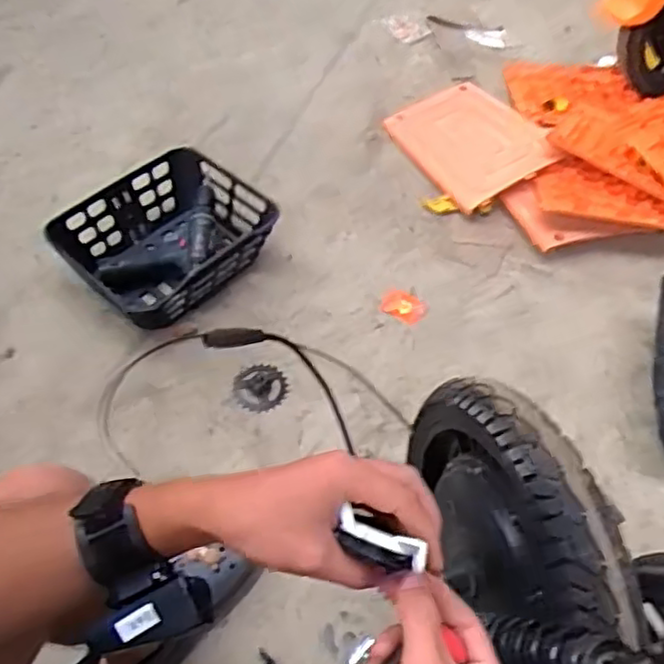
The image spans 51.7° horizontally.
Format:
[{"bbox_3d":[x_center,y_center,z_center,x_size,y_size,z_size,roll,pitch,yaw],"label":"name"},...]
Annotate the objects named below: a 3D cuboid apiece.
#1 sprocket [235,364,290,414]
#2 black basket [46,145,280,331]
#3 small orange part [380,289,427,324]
[{"bbox_3d":[-0.111,0.088,1.081,0.083,0.013,0.075,-16,72,-9],"label":"sprocket"},{"bbox_3d":[-0.279,-0.154,1.202,0.273,0.127,0.327,36,60,22],"label":"black basket"},{"bbox_3d":[0.124,-0.044,1.185,0.073,0.015,0.053,27,57,16],"label":"small orange part"}]

